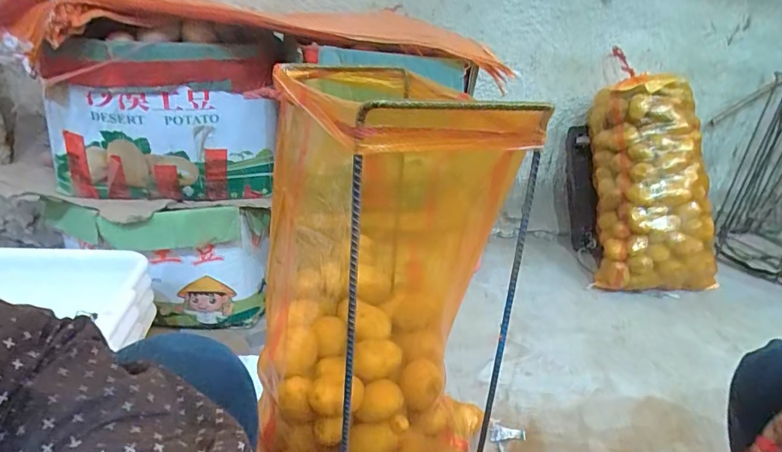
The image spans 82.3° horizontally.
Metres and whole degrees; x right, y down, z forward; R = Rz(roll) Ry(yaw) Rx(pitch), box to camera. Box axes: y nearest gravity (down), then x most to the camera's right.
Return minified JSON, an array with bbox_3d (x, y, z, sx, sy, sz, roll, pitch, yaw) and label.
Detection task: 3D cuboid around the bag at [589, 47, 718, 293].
[{"bbox_3d":[0.806,-0.155,1.401,0.336,0.719,0.240,-3,-4,-16],"label":"bag"}]

